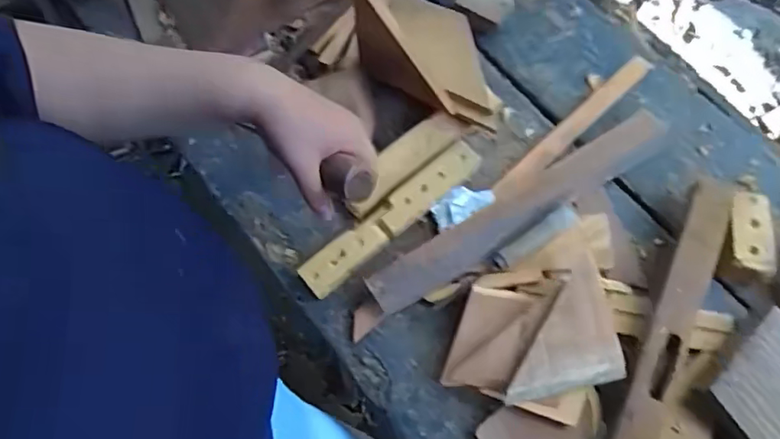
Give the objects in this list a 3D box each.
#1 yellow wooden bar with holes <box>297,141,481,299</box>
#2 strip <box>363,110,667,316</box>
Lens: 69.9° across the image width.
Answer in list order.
[{"bbox_3d":[0.004,-0.006,0.748,0.289,0.033,0.044,-41,73,-9],"label":"yellow wooden bar with holes"},{"bbox_3d":[0.185,-0.019,0.752,0.478,0.020,0.063,-29,65,-13],"label":"strip"}]

